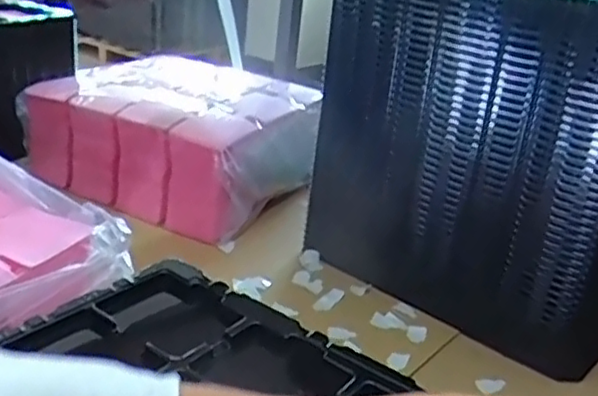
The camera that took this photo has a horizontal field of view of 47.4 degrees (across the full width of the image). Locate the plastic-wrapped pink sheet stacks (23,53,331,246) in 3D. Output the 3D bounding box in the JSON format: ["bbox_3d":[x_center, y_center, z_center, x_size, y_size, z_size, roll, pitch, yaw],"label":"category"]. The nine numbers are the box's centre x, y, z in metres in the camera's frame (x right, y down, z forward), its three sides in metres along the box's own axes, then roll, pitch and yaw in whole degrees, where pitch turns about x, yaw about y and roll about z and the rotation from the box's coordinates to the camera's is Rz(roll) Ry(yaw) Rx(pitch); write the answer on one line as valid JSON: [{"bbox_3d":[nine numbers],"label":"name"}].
[{"bbox_3d":[-0.168,-0.079,0.935,0.323,0.131,0.218,19,26,24],"label":"plastic-wrapped pink sheet stacks"}]

